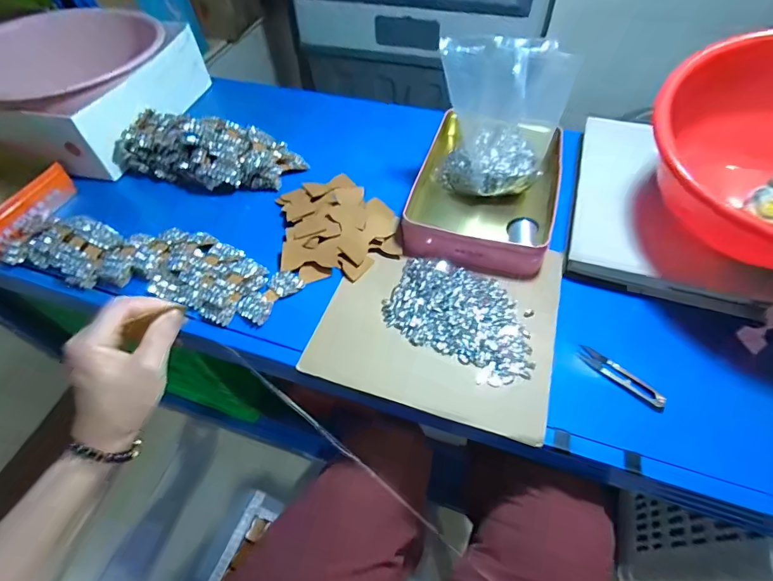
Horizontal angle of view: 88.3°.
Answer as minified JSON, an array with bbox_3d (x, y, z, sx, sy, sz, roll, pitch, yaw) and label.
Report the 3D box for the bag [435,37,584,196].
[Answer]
[{"bbox_3d":[0.165,-0.244,0.584,0.138,0.216,0.118,37,63,26],"label":"bag"}]

